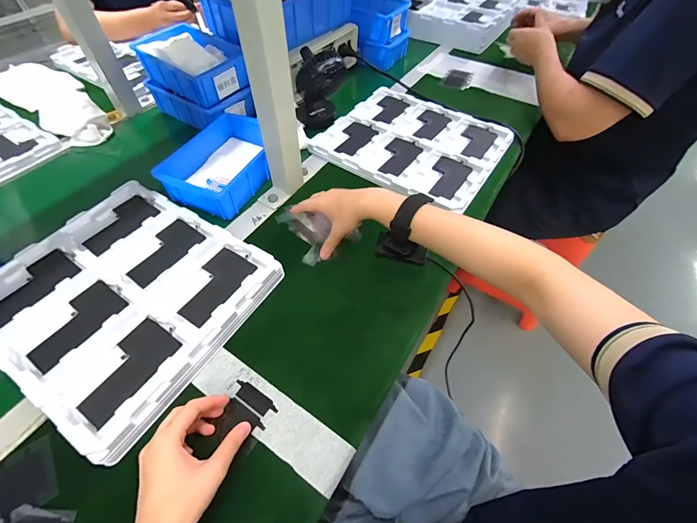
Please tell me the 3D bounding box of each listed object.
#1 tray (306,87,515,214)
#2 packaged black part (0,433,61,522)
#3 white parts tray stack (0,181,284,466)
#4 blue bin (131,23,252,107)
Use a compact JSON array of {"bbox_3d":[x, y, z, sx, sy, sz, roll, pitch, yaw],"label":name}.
[{"bbox_3d":[0.125,-0.234,0.631,0.312,0.024,0.268,30,60,19],"label":"tray"},{"bbox_3d":[-0.337,0.227,0.309,0.098,0.009,0.060,-33,61,-21],"label":"packaged black part"},{"bbox_3d":[-0.294,0.034,0.422,0.313,0.031,0.269,27,59,17],"label":"white parts tray stack"},{"bbox_3d":[-0.304,-0.389,0.632,0.195,0.058,0.129,30,60,19],"label":"blue bin"}]

